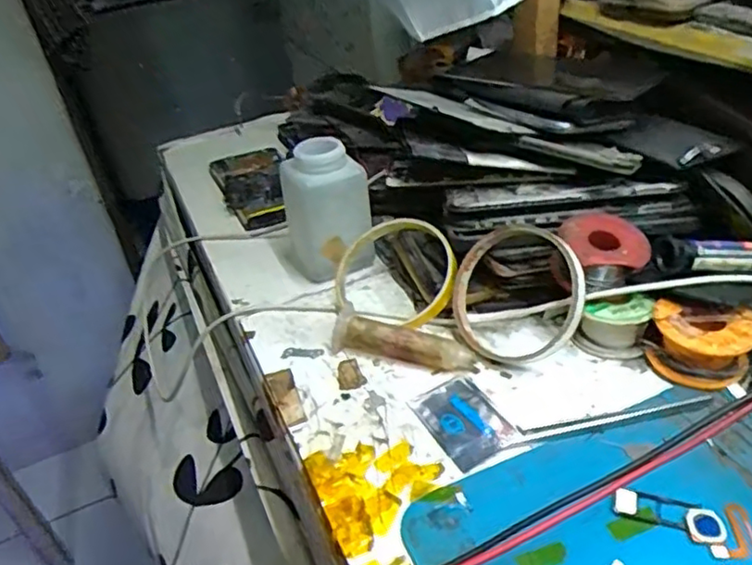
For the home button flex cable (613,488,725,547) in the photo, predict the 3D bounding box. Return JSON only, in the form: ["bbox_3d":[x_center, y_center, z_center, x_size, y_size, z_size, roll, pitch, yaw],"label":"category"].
[{"bbox_3d":[0.135,0.106,0.294,0.046,0.004,0.019,12,40,25],"label":"home button flex cable"}]

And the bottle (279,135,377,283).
[{"bbox_3d":[-0.036,-0.054,0.468,0.054,0.093,0.045,-24,39,-22],"label":"bottle"}]

